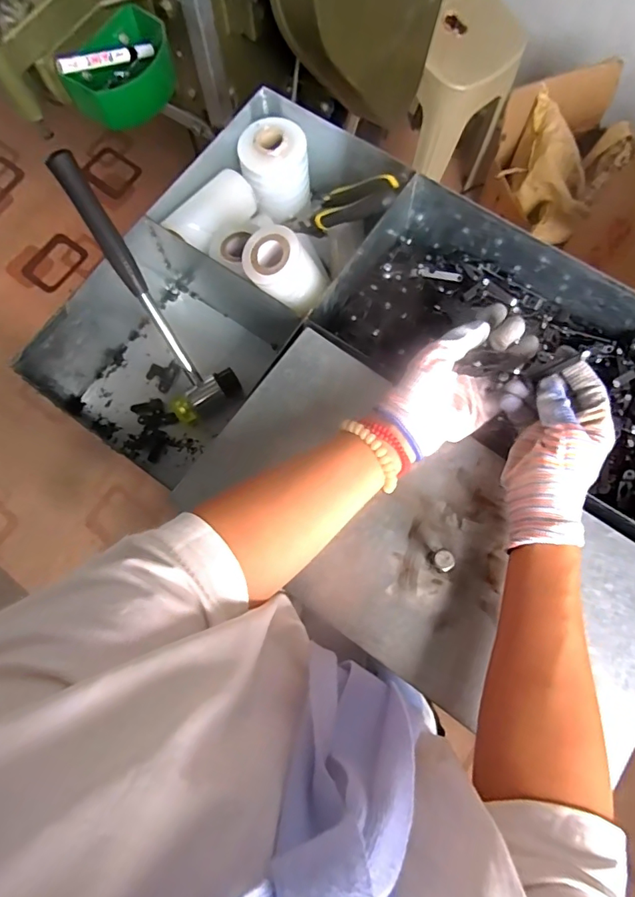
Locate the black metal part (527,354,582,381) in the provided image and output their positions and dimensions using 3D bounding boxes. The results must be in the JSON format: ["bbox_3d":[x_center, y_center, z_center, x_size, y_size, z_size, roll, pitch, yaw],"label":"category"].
[{"bbox_3d":[0.189,-0.066,0.390,0.041,0.005,0.009,-24,79,22],"label":"black metal part"}]

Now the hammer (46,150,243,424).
[{"bbox_3d":[-0.176,-0.154,0.499,0.077,0.026,0.270,-31,117,-5],"label":"hammer"}]

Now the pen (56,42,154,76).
[{"bbox_3d":[-0.272,-0.500,0.626,0.020,0.020,0.138,40,56,7],"label":"pen"}]

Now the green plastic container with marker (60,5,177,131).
[{"bbox_3d":[-0.242,-0.490,0.636,0.083,0.061,0.159,42,80,10],"label":"green plastic container with marker"}]

